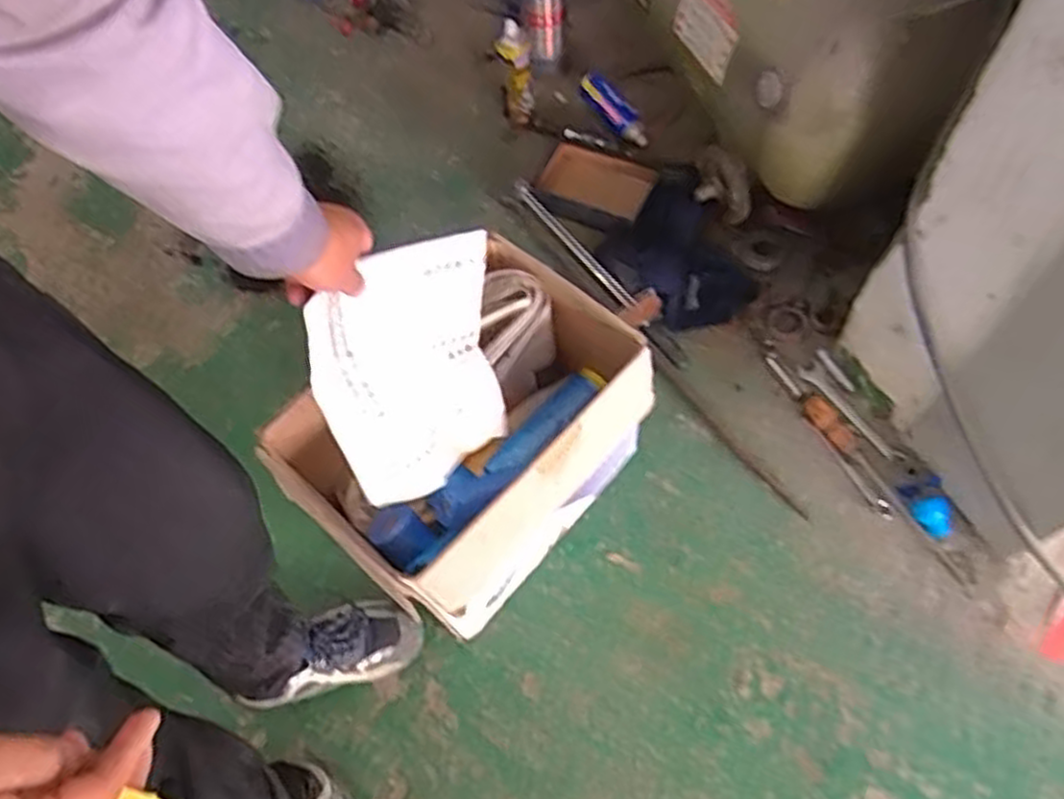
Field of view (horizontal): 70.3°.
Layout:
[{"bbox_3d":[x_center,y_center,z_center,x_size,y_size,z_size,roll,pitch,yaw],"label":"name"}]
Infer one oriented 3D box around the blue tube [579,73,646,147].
[{"bbox_3d":[0.163,-0.578,1.514,0.055,0.059,0.190,-33,65,-12],"label":"blue tube"}]

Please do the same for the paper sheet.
[{"bbox_3d":[-0.126,-0.028,0.795,0.201,0.259,0.051,-33,38,-32],"label":"paper sheet"}]

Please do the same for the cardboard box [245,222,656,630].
[{"bbox_3d":[-0.073,0.068,1.042,0.296,0.322,0.411,39,72,21],"label":"cardboard box"}]

